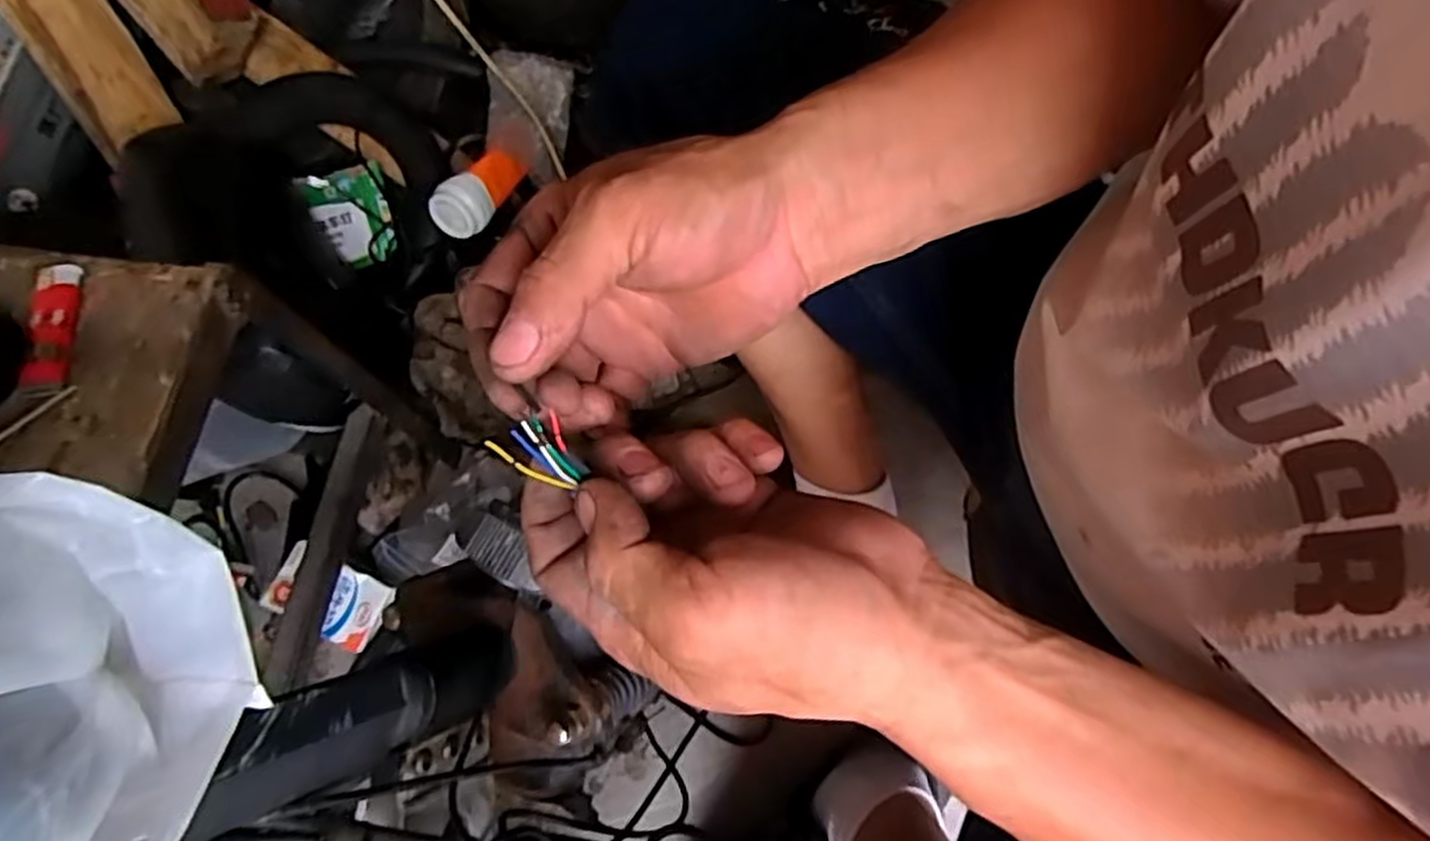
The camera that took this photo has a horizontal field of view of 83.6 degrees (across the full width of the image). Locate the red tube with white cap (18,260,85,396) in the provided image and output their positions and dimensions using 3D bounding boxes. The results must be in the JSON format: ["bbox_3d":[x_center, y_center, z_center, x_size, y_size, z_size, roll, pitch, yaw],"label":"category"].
[{"bbox_3d":[-0.366,-0.054,0.445,0.025,0.014,0.076,-7,68,-1],"label":"red tube with white cap"}]

